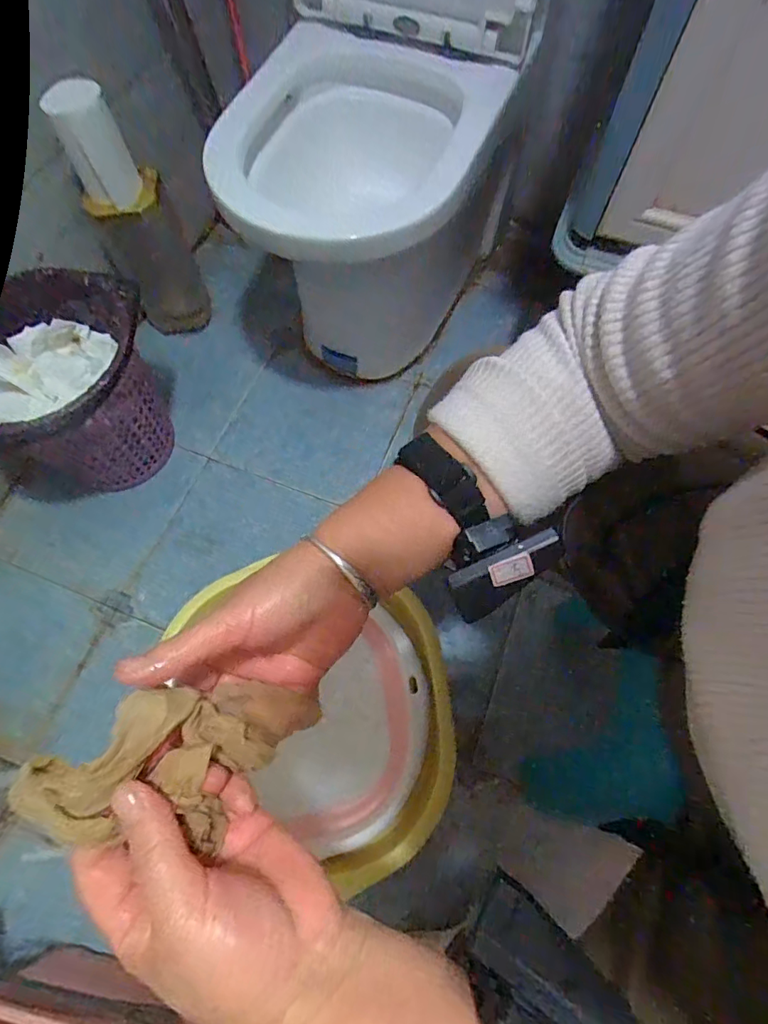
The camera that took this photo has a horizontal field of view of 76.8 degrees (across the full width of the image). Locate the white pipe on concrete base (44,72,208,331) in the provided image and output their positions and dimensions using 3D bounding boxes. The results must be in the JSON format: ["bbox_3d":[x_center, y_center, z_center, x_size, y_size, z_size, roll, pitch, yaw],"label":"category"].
[{"bbox_3d":[-0.412,-0.472,0.834,0.124,0.406,0.105,-27,69,-10],"label":"white pipe on concrete base"}]

